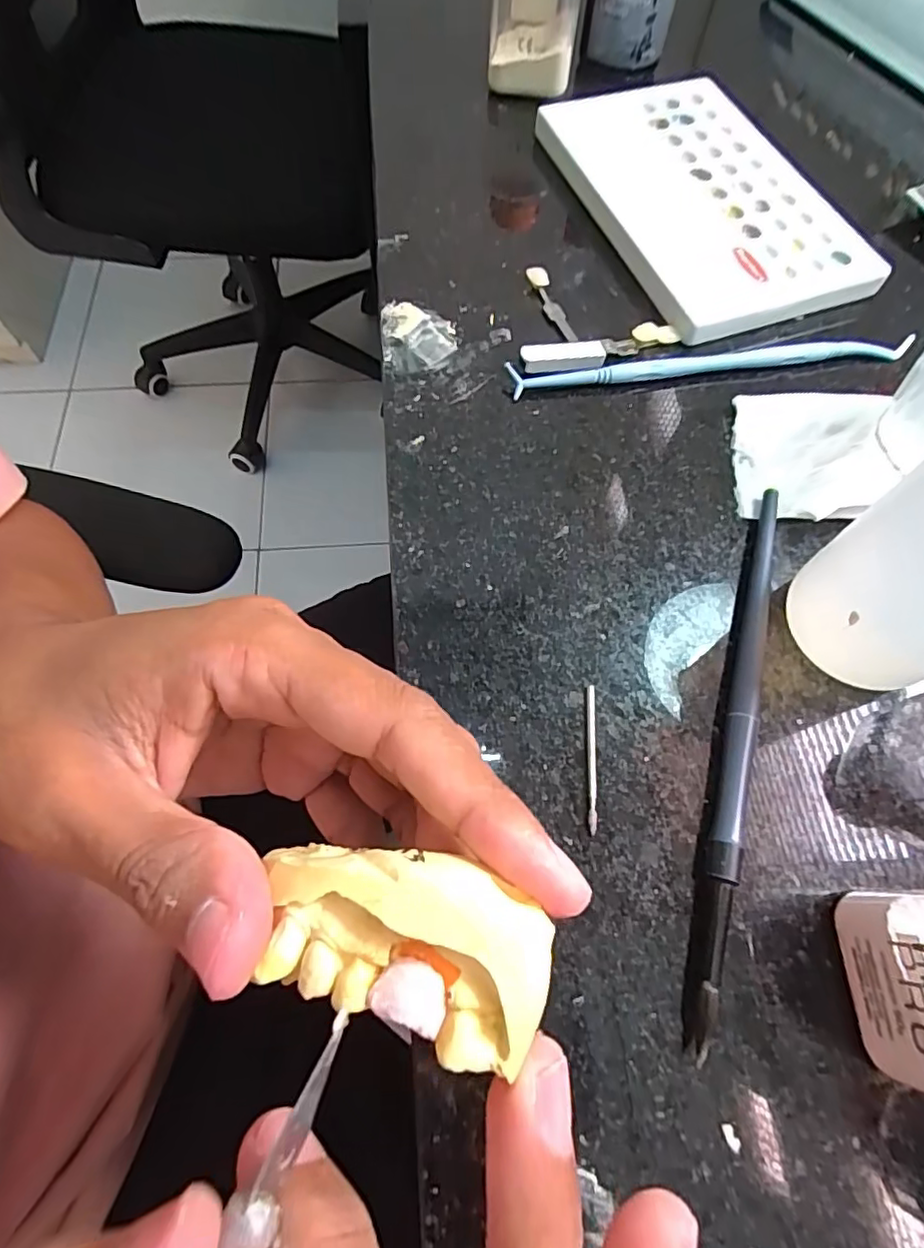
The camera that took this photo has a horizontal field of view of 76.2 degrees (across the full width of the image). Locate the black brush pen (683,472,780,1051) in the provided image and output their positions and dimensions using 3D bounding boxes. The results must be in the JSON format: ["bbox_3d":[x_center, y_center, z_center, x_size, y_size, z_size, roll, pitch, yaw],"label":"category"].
[{"bbox_3d":[0.081,0.029,0.172,0.009,0.009,0.166,18,67,6],"label":"black brush pen"}]

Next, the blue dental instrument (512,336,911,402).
[{"bbox_3d":[0.098,-0.101,0.228,0.161,0.006,0.011,-5,66,-4],"label":"blue dental instrument"}]

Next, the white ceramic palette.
[{"bbox_3d":[0.103,-0.194,0.265,0.096,0.012,0.155,-20,68,-10],"label":"white ceramic palette"}]

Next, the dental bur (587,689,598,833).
[{"bbox_3d":[0.038,0.038,0.170,0.004,0.004,0.042,4,67,2],"label":"dental bur"}]

